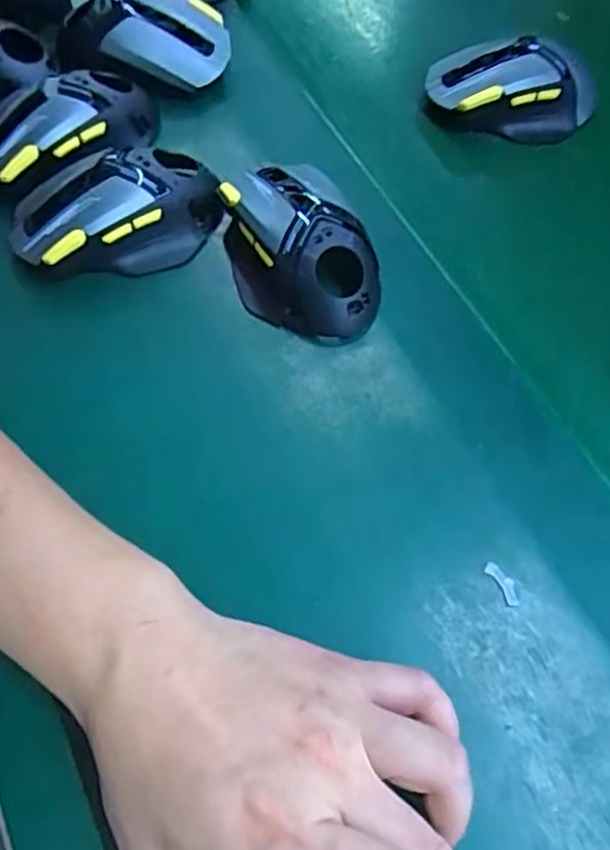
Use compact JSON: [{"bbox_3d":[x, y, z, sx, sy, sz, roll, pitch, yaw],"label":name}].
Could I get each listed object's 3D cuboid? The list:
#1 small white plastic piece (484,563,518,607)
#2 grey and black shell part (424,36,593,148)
[{"bbox_3d":[0.090,0.071,0.298,0.009,0.004,0.021,-28,68,-15],"label":"small white plastic piece"},{"bbox_3d":[0.144,-0.228,0.445,0.118,0.048,0.060,2,63,-1],"label":"grey and black shell part"}]

